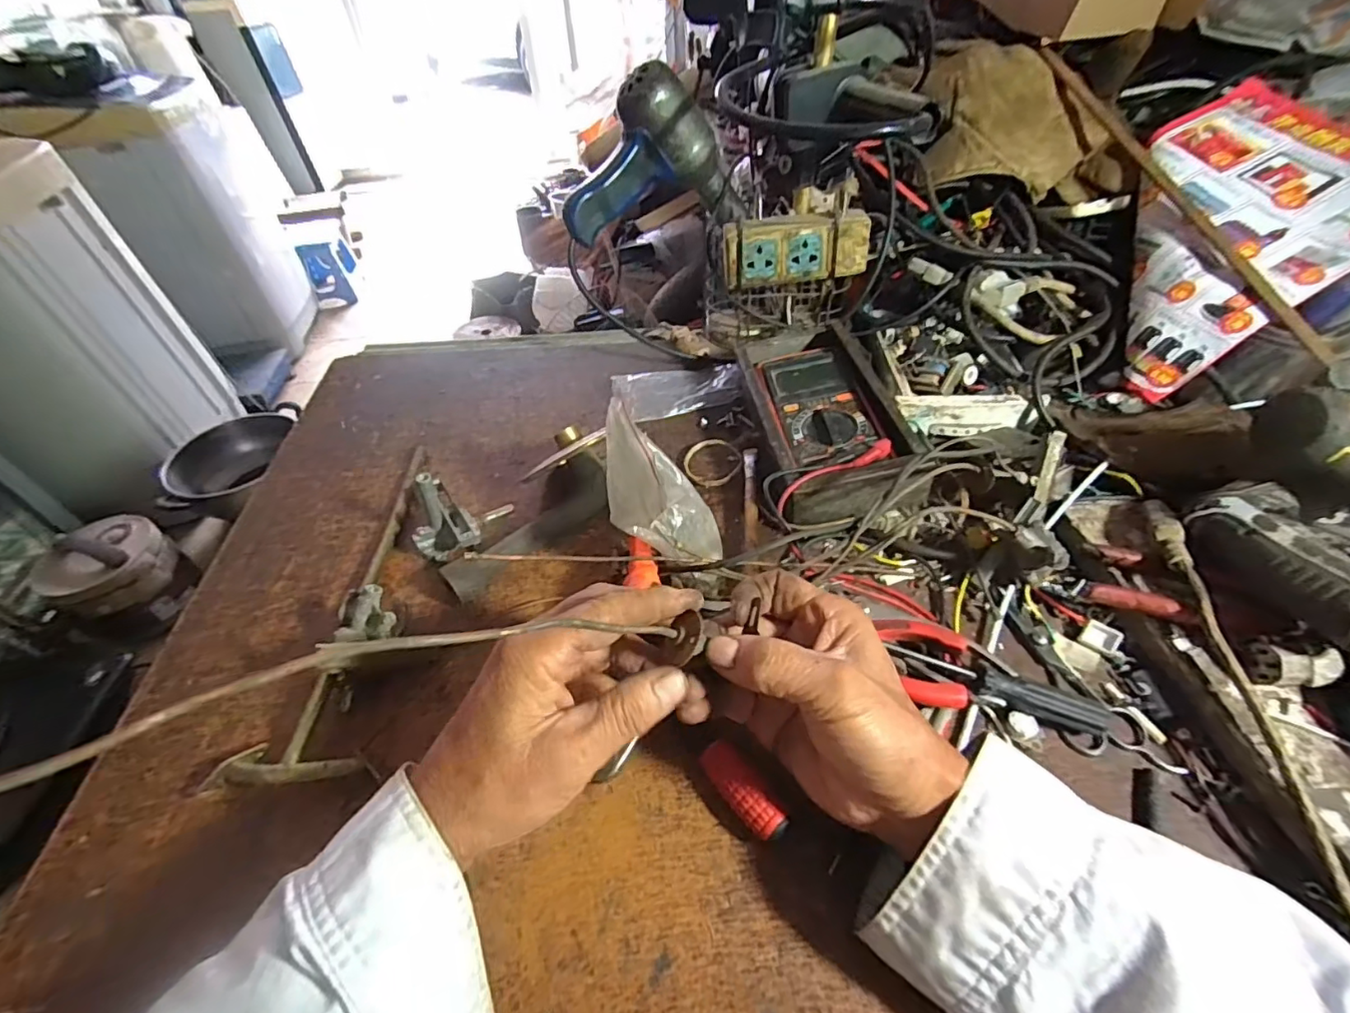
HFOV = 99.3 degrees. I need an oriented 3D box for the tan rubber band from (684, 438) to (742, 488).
[{"bbox_3d":[0.032,-0.040,0.504,0.051,0.007,0.051,-4,56,6],"label":"tan rubber band"}]

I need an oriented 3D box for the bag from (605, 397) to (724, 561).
[{"bbox_3d":[-0.005,-0.005,0.386,0.072,0.099,0.083,-2,46,1],"label":"bag"}]

